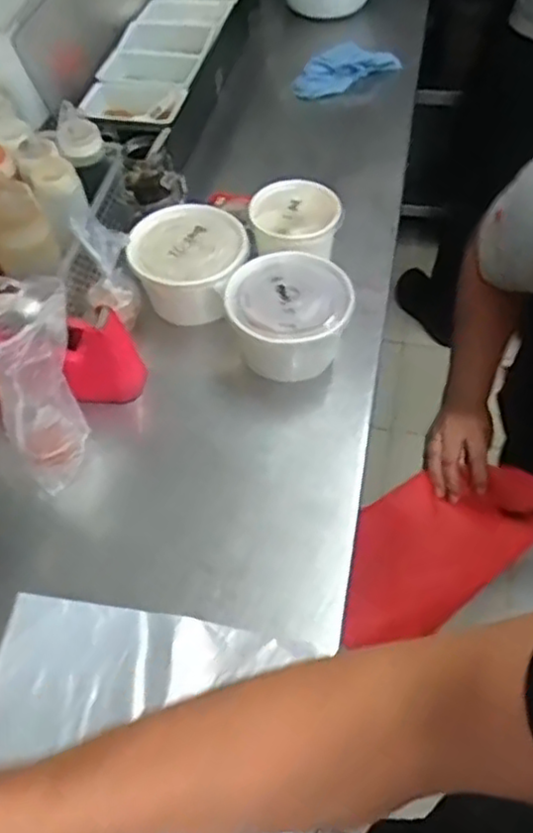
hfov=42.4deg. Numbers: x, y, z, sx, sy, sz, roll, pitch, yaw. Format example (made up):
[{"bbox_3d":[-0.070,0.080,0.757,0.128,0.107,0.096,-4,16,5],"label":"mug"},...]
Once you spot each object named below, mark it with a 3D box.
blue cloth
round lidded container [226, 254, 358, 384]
[{"bbox_3d":[0.127,-0.557,1.103,0.166,0.045,0.064,-19,56,-11],"label":"blue cloth"},{"bbox_3d":[0.026,-0.101,0.751,0.133,0.082,0.134,-2,54,2],"label":"round lidded container"}]

